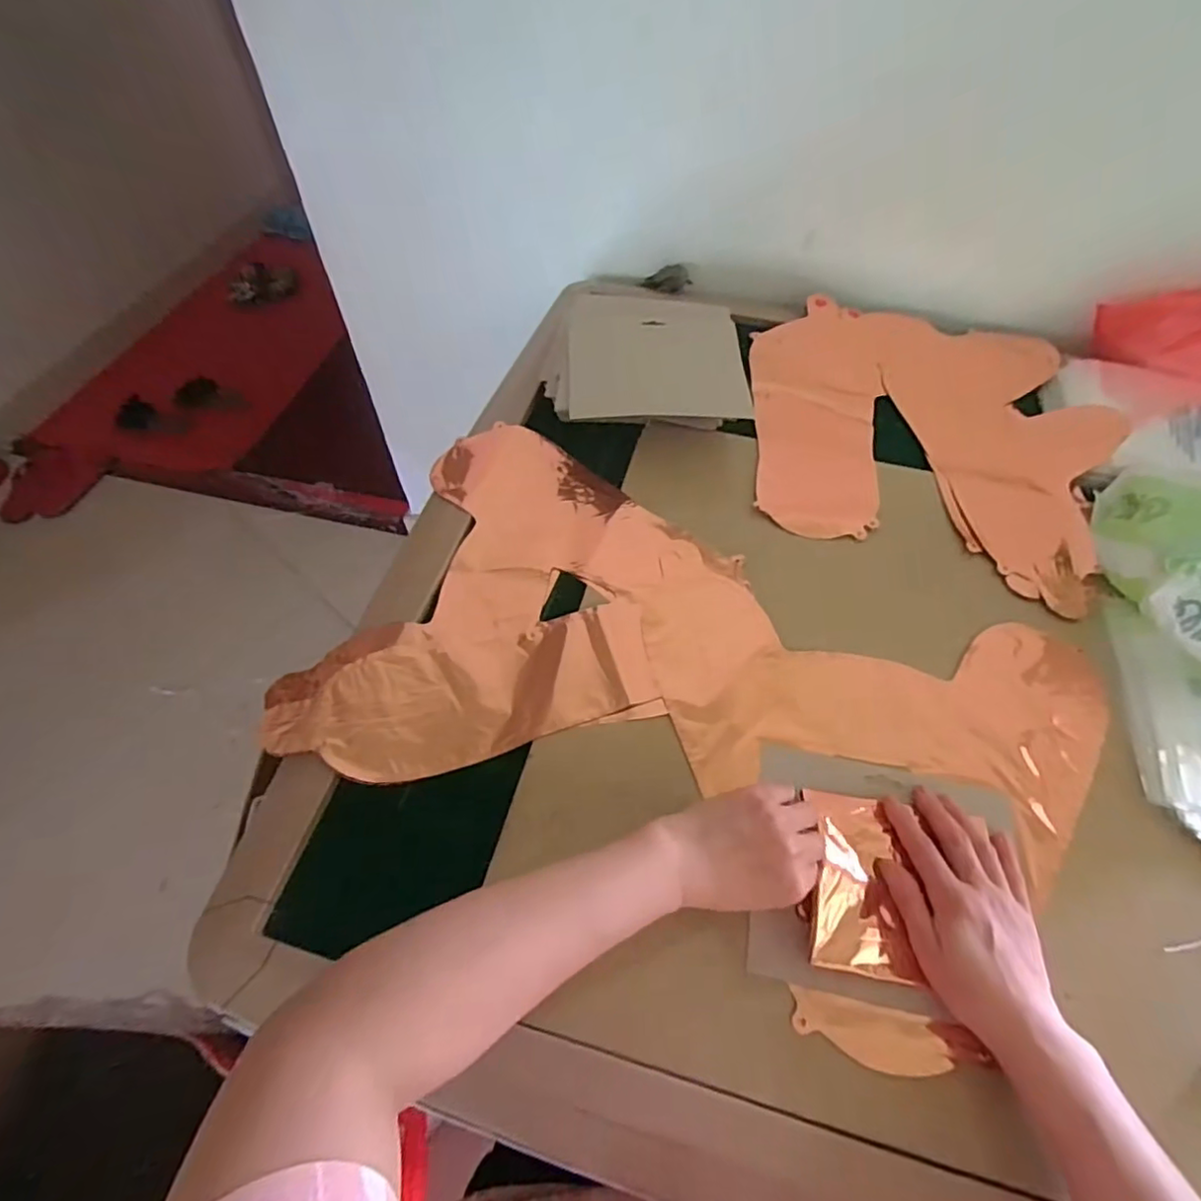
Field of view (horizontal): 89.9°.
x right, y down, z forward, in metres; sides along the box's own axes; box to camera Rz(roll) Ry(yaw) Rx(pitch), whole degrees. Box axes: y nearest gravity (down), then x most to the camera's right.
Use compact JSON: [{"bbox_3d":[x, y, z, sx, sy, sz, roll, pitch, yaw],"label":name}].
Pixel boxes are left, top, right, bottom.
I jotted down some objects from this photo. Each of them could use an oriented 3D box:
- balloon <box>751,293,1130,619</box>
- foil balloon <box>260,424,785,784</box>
[{"bbox_3d":[0.371,-0.205,0.709,0.398,0.024,0.430,19,59,12],"label":"balloon"},{"bbox_3d":[-0.081,-0.037,0.582,0.415,0.018,0.362,-11,58,-7],"label":"foil balloon"}]

